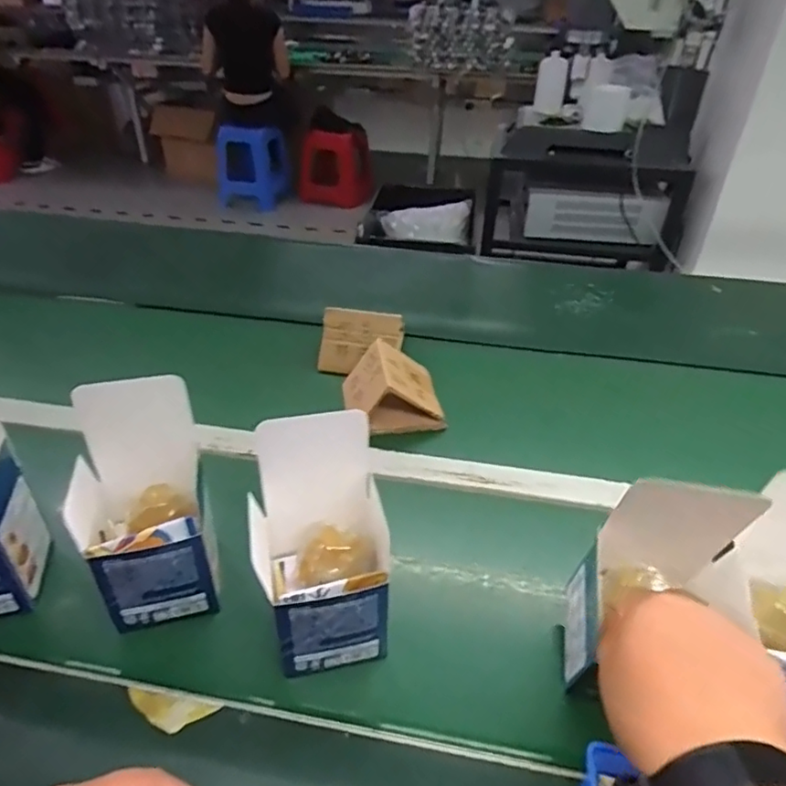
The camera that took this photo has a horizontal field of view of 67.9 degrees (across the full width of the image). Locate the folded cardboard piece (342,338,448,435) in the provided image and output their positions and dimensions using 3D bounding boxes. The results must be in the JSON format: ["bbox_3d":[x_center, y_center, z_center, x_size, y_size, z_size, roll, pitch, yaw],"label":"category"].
[{"bbox_3d":[0.002,-0.008,0.704,0.105,0.072,0.102,-5,33,-10],"label":"folded cardboard piece"}]

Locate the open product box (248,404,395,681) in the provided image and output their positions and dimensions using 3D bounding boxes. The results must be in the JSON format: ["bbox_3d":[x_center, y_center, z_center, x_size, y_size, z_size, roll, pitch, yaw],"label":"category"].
[{"bbox_3d":[-0.049,0.111,0.428,0.097,0.171,0.090,-9,34,-16],"label":"open product box"}]

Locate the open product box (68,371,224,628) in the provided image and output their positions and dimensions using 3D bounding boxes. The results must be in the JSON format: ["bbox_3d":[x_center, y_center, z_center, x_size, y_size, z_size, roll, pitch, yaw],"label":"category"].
[{"bbox_3d":[-0.194,0.084,0.458,0.097,0.174,0.100,-14,35,-21],"label":"open product box"}]

